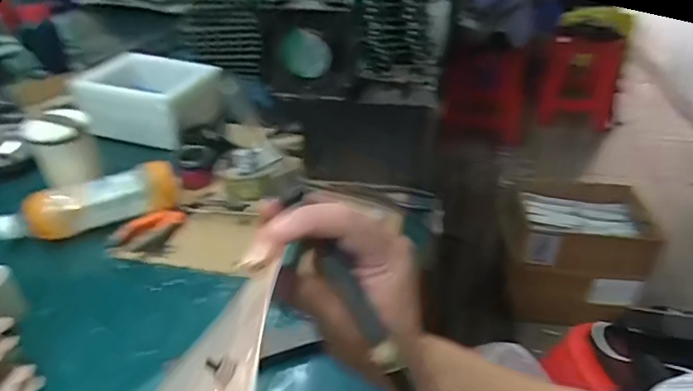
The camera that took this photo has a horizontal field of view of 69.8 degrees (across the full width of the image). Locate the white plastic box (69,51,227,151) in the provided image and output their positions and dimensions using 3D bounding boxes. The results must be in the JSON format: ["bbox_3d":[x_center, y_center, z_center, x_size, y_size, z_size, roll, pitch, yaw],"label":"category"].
[{"bbox_3d":[-0.339,-0.166,0.844,0.206,0.089,0.159,8,34,10],"label":"white plastic box"}]

